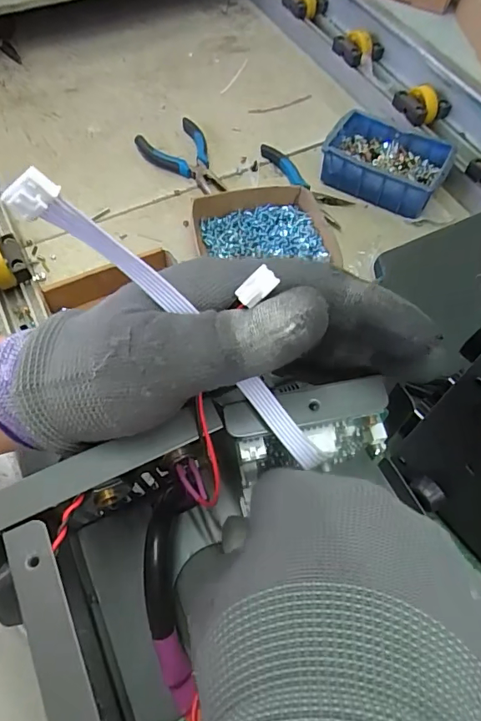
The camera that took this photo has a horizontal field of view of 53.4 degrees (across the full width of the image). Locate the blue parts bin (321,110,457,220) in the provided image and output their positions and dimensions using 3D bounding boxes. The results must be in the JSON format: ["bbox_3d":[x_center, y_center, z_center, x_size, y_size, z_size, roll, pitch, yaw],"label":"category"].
[{"bbox_3d":[0.182,-0.248,0.603,0.147,0.049,0.104,30,65,14],"label":"blue parts bin"}]

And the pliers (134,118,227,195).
[{"bbox_3d":[-0.065,-0.269,0.627,0.131,0.021,0.081,40,68,19],"label":"pliers"}]

